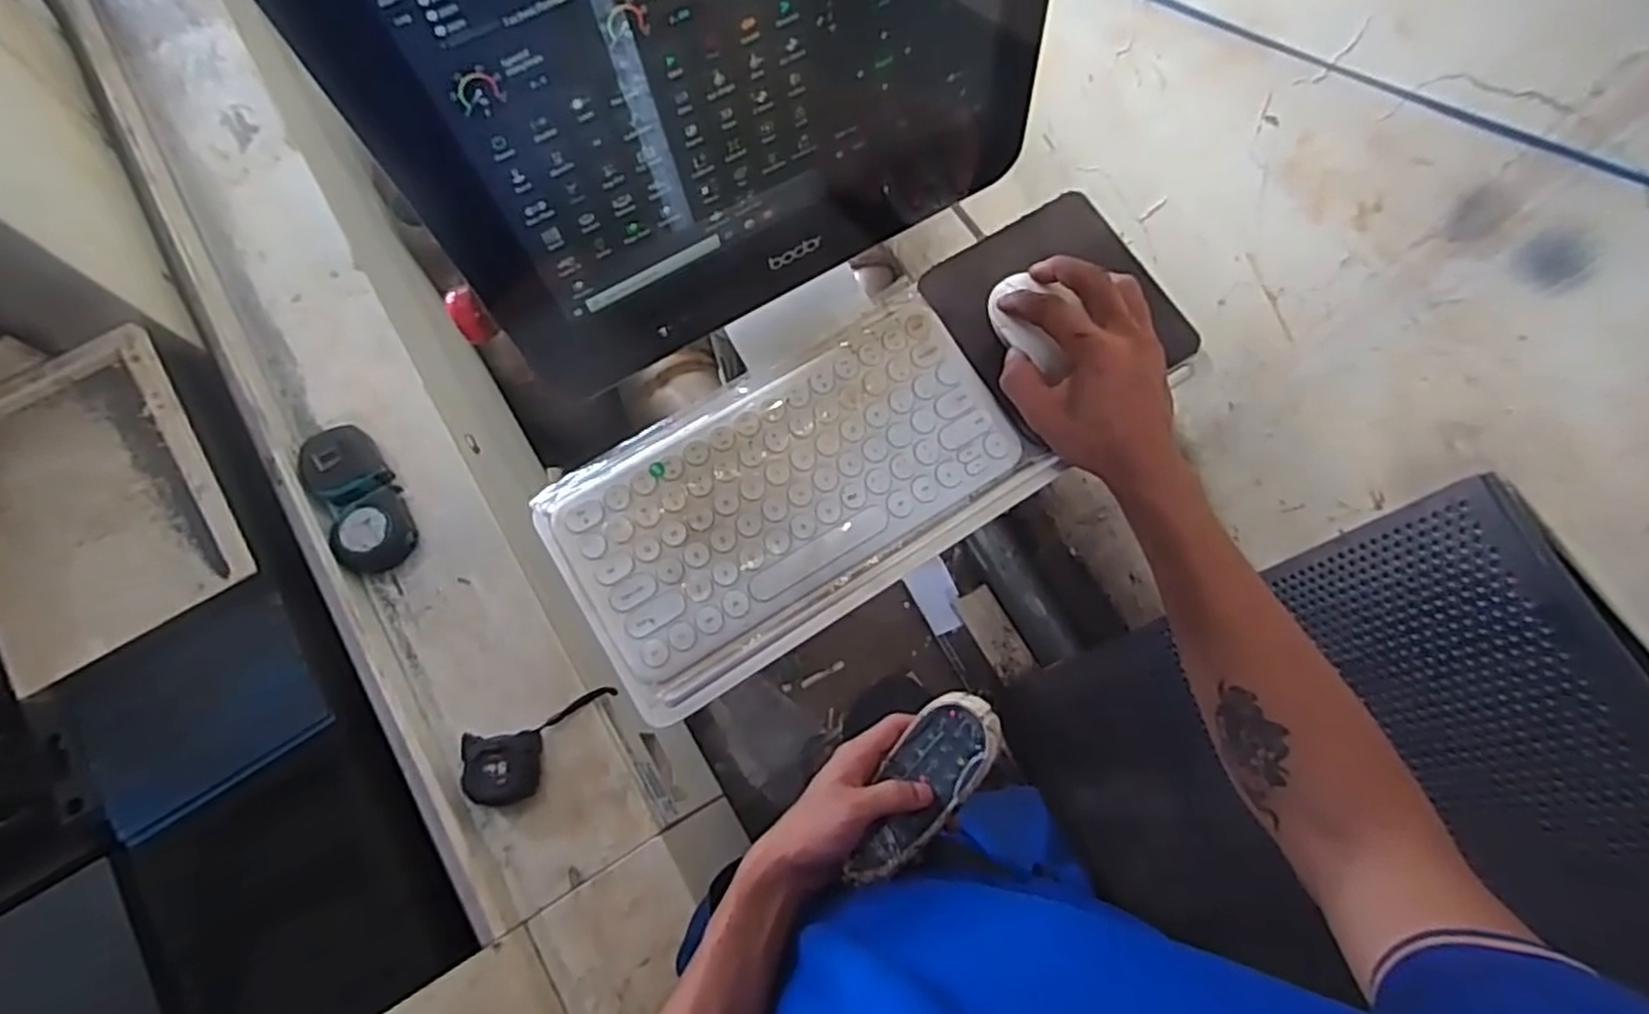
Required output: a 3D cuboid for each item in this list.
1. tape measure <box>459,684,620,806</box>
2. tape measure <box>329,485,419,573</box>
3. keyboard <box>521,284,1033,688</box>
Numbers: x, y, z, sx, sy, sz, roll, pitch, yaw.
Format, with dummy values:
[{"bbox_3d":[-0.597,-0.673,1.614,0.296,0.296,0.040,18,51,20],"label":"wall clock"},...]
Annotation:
[{"bbox_3d":[-0.272,0.234,0.756,0.142,0.051,0.074,-19,75,-6],"label":"tape measure"},{"bbox_3d":[-0.464,0.025,0.811,0.075,0.040,0.084,-18,75,-6],"label":"tape measure"},{"bbox_3d":[-0.023,-0.019,0.503,0.284,0.018,0.144,-32,77,-9],"label":"keyboard"}]

